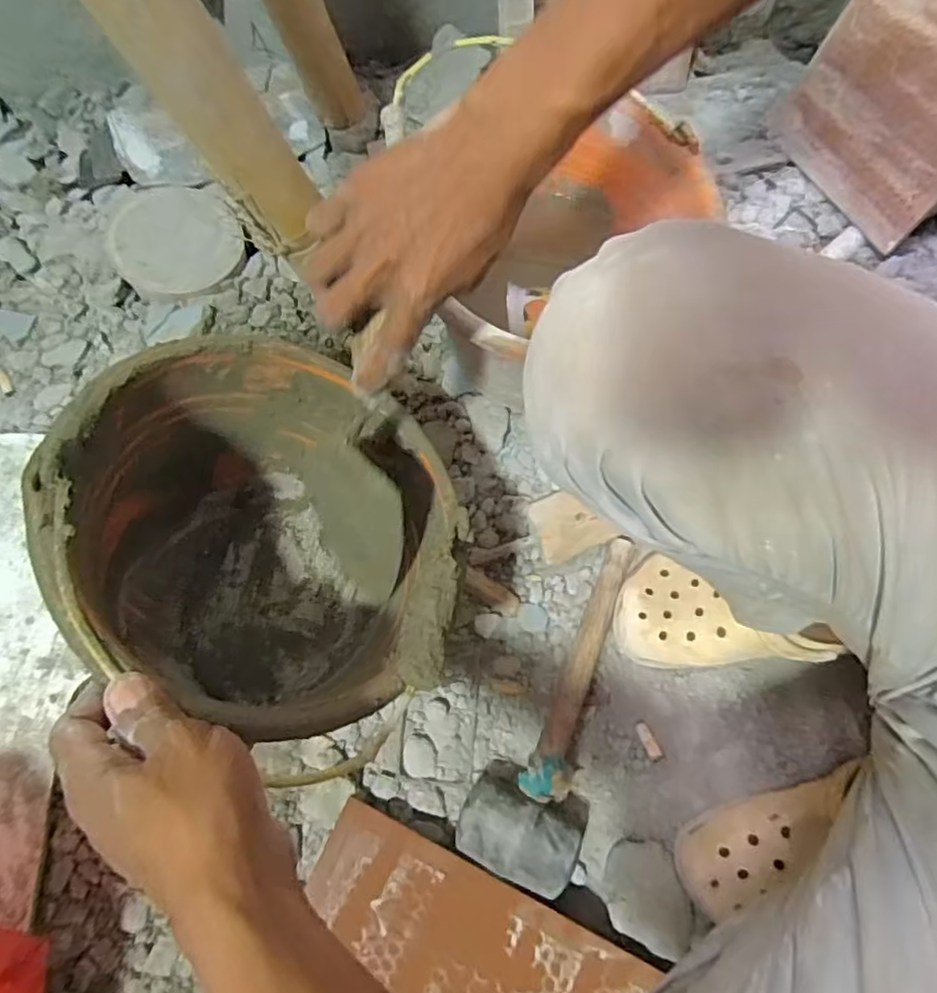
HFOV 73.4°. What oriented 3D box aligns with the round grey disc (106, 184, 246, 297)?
[{"bbox_3d":[-0.351,-0.308,0.755,0.141,0.033,0.150,-1,67,2],"label":"round grey disc"}]

